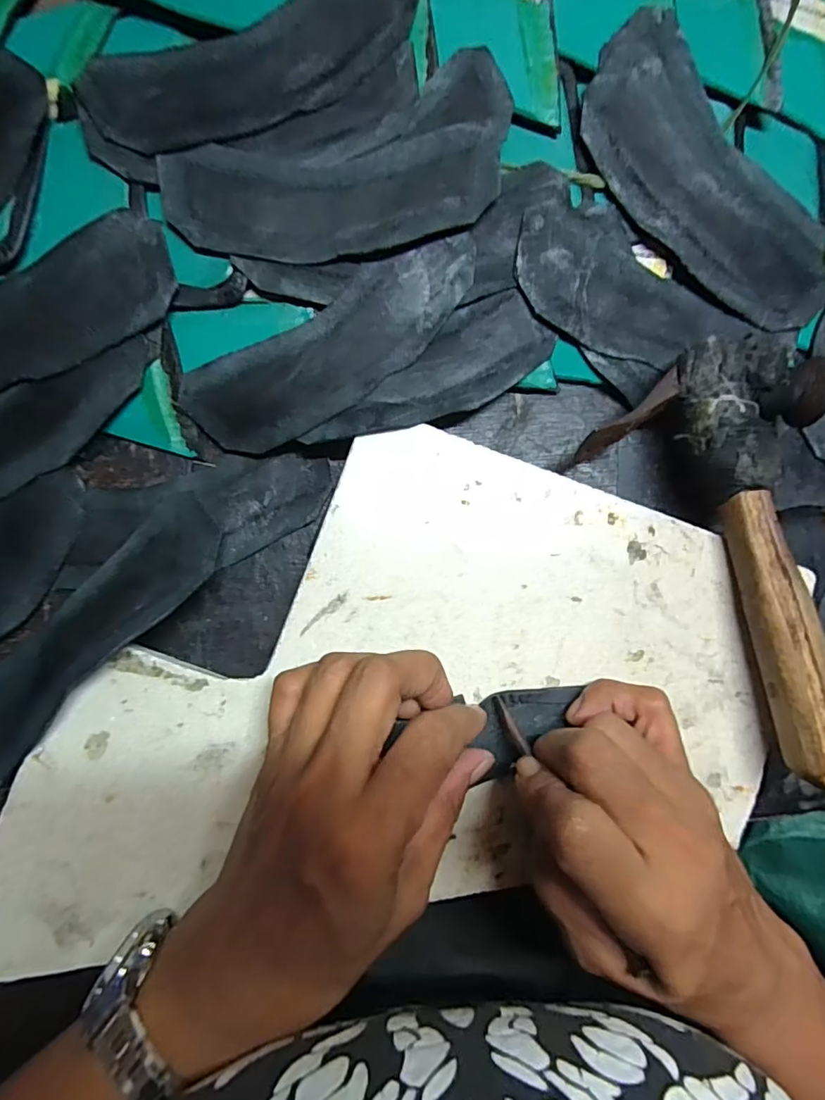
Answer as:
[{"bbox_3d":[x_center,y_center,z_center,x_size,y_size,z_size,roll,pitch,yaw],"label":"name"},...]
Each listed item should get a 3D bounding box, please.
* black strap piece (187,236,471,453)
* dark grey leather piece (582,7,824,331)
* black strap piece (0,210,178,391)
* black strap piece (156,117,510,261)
[{"bbox_3d":[-0.032,-0.090,0.242,0.143,0.021,0.050,-30,88,-6],"label":"black strap piece"},{"bbox_3d":[0.143,-0.172,0.251,0.156,0.009,0.069,43,87,-8],"label":"dark grey leather piece"},{"bbox_3d":[-0.179,-0.100,0.230,0.152,0.017,0.056,-16,87,-5],"label":"black strap piece"},{"bbox_3d":[-0.033,-0.158,0.233,0.150,0.008,0.055,-8,86,-4],"label":"black strap piece"}]

